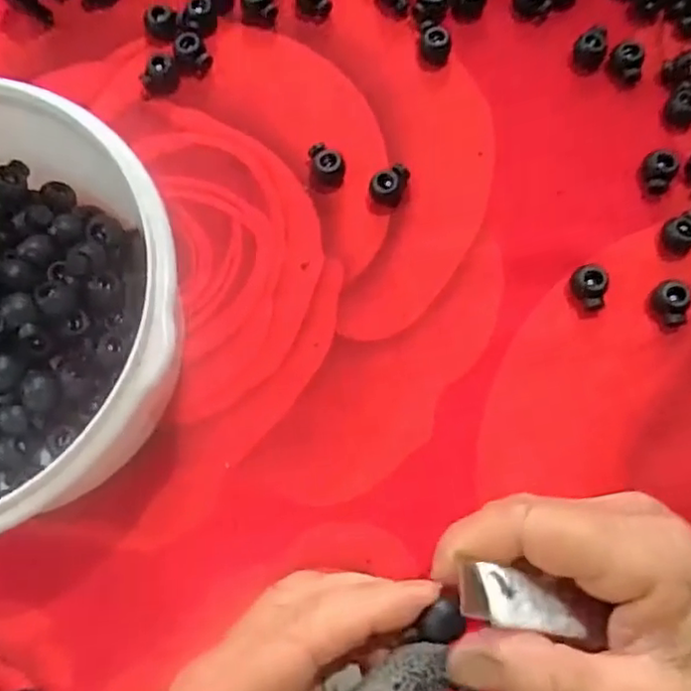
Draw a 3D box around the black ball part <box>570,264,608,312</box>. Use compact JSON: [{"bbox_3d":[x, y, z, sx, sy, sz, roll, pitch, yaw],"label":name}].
[{"bbox_3d":[0.106,-0.025,0.280,0.012,0.014,0.018,-29,77,-7],"label":"black ball part"}]

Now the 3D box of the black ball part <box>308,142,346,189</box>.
[{"bbox_3d":[-0.008,-0.084,0.299,0.015,0.011,0.017,-11,75,-3],"label":"black ball part"}]

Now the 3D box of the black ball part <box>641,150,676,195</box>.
[{"bbox_3d":[0.141,-0.078,0.293,0.012,0.014,0.015,15,76,4],"label":"black ball part"}]

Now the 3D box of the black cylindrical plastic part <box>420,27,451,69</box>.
[{"bbox_3d":[0.043,-0.144,0.311,0.015,0.011,0.015,0,75,0],"label":"black cylindrical plastic part"}]

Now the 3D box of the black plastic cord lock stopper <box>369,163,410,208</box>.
[{"bbox_3d":[0.020,-0.073,0.295,0.015,0.011,0.017,23,76,6],"label":"black plastic cord lock stopper"}]

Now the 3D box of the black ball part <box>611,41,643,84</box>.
[{"bbox_3d":[0.134,-0.134,0.307,0.015,0.011,0.014,0,75,0],"label":"black ball part"}]

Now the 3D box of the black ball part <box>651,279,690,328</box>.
[{"bbox_3d":[0.140,-0.018,0.277,0.012,0.012,0.019,-13,75,-3],"label":"black ball part"}]

